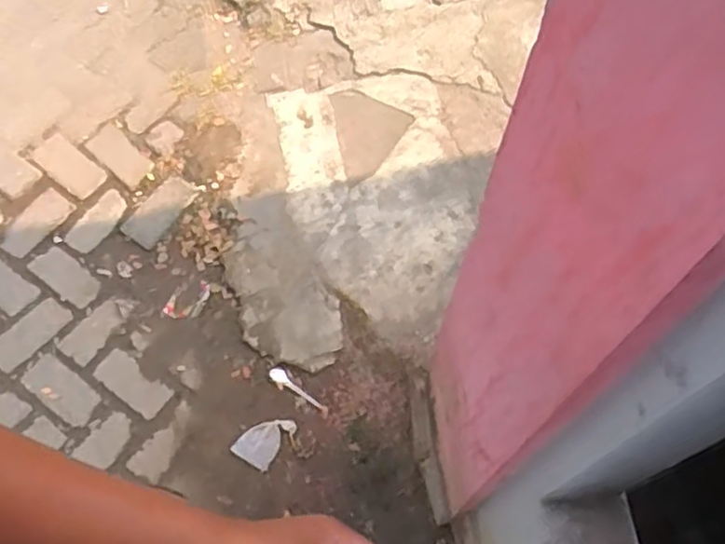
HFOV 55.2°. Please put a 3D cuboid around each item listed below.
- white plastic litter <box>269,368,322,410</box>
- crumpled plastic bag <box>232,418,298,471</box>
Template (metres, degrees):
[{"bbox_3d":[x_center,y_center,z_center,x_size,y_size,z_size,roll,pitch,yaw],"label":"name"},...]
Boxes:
[{"bbox_3d":[-0.149,0.267,1.564,0.146,0.009,0.032,37,67,14],"label":"white plastic litter"},{"bbox_3d":[-0.220,0.373,1.554,0.090,0.020,0.126,33,67,14],"label":"crumpled plastic bag"}]

